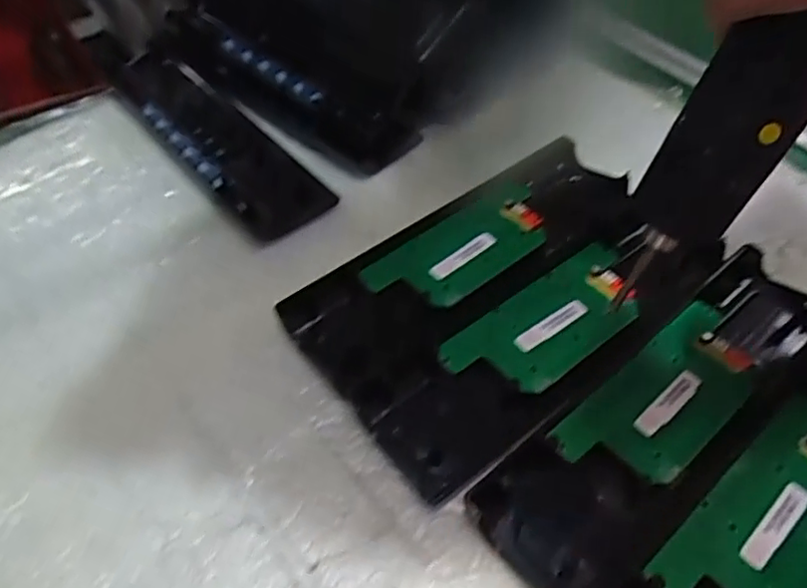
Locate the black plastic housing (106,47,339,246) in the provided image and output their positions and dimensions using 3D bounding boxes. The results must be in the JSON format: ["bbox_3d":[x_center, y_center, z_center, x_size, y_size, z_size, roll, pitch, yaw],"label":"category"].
[{"bbox_3d":[-0.144,-0.121,0.449,0.066,0.015,0.235,-33,59,-23],"label":"black plastic housing"}]

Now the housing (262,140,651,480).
[{"bbox_3d":[0.048,-0.023,0.373,0.237,0.016,0.084,-32,59,-22],"label":"housing"}]

